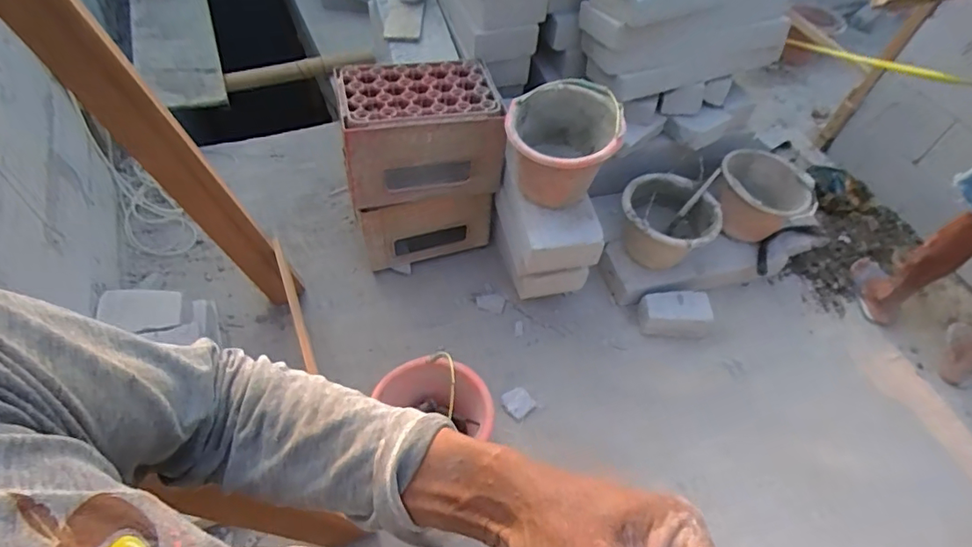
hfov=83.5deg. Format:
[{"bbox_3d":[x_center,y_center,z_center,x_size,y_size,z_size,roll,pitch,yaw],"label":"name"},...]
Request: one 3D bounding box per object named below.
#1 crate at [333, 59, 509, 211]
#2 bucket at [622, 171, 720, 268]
[{"bbox_3d":[-0.186,-0.393,1.583,0.432,0.284,0.256,-7,54,-11],"label":"crate"},{"bbox_3d":[0.579,-0.172,1.774,0.294,0.209,0.271,19,53,9],"label":"bucket"}]

